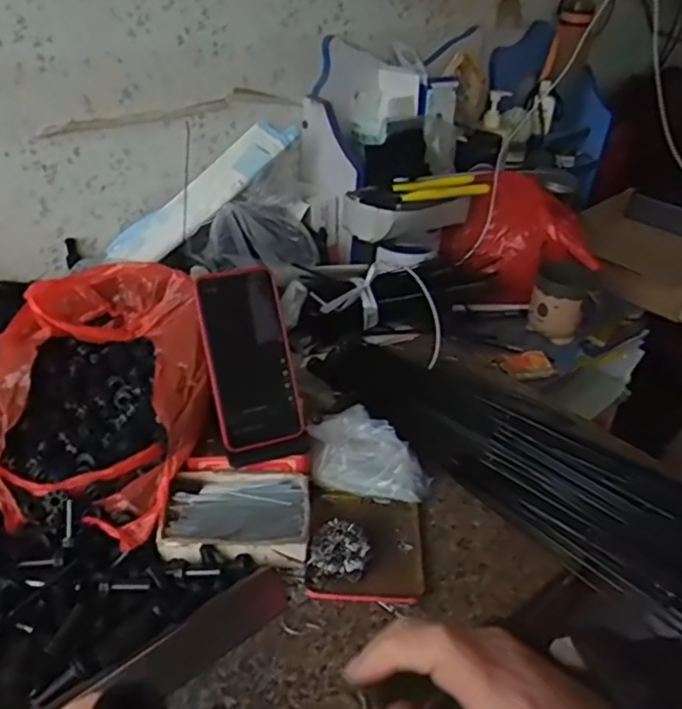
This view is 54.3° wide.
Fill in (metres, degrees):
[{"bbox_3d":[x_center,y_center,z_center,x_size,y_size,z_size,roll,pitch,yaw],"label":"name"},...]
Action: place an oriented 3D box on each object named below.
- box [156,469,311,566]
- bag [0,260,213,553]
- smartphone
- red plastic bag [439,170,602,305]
[{"bbox_3d":[-0.091,0.141,0.588,0.123,0.022,0.088,1,34,-6],"label":"box"},{"bbox_3d":[-0.233,0.033,0.625,0.208,0.116,0.280,-6,35,-16],"label":"bag"},{"bbox_3d":[-0.084,0.003,0.617,0.078,0.161,0.011,-12,3,-24],"label":"smartphone"},{"bbox_3d":[0.274,-0.181,1.026,0.230,0.147,0.167,7,34,4],"label":"red plastic bag"}]

